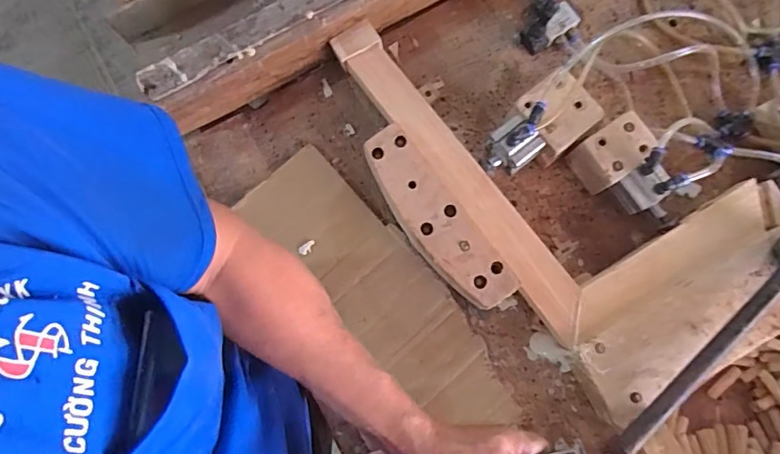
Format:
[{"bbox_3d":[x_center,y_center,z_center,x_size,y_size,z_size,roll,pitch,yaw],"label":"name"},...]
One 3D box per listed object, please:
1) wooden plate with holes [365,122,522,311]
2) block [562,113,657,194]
[{"bbox_3d":[0.051,-0.009,0.605,0.064,0.019,0.242,-36,83,-5],"label":"wooden plate with holes"},{"bbox_3d":[0.276,-0.089,0.644,0.091,0.073,0.066,-34,82,-4],"label":"block"}]

